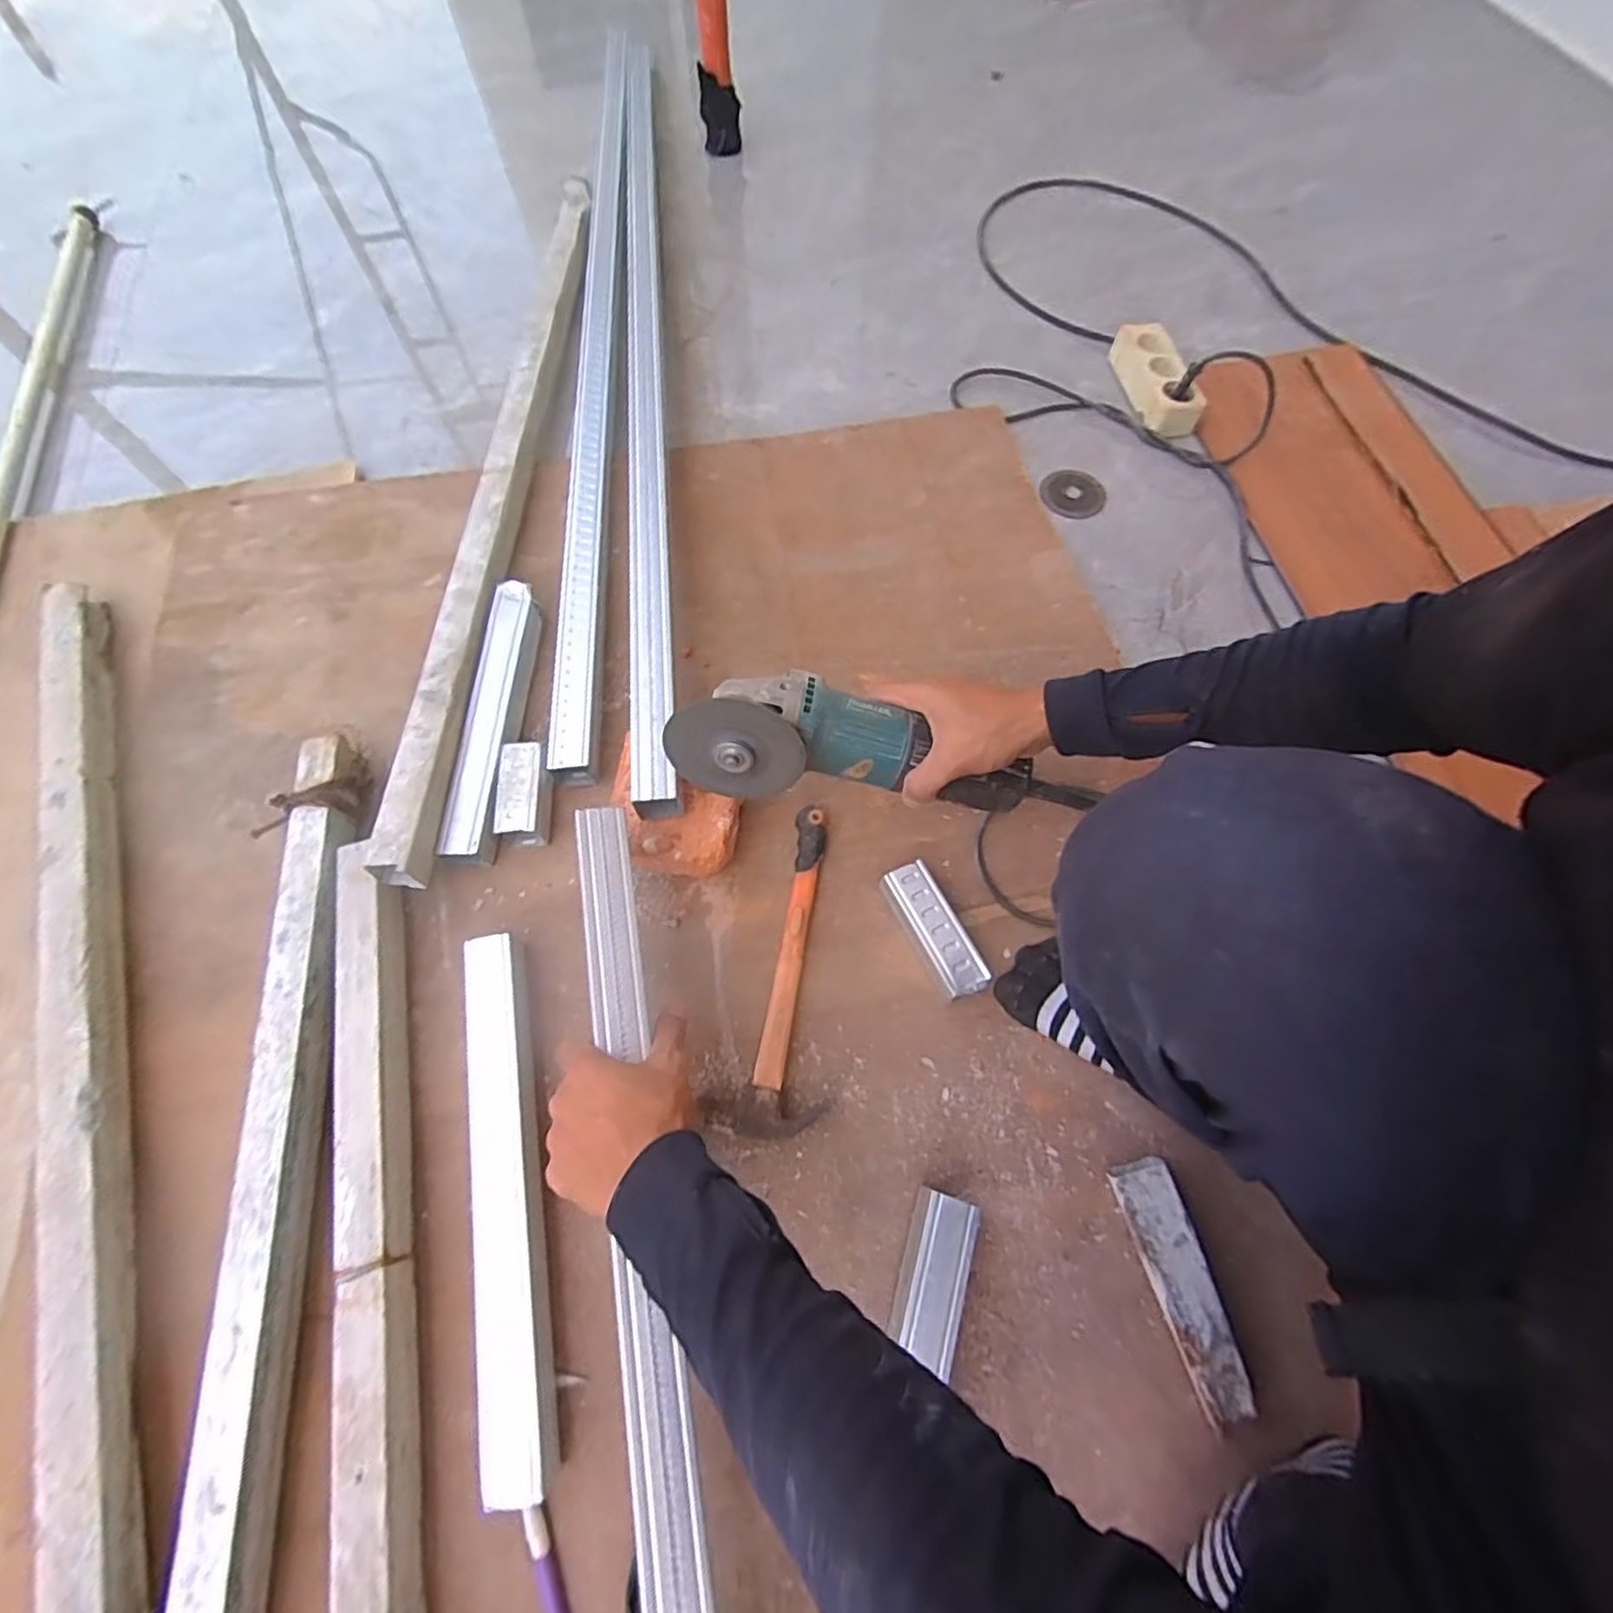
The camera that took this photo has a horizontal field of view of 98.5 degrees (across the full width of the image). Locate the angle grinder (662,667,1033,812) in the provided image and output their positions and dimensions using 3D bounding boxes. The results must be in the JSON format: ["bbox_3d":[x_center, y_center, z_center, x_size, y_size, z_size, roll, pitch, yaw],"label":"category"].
[{"bbox_3d":[0.033,-0.051,0.521,0.259,0.075,0.078,8,64,-9],"label":"angle grinder"}]

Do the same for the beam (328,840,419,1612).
[{"bbox_3d":[-0.267,0.353,0.439,0.052,0.045,0.705,-13,65,-6],"label":"beam"}]

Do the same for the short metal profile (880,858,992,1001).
[{"bbox_3d":[0.103,0.102,0.567,0.038,0.040,0.111,-24,67,-11],"label":"short metal profile"}]

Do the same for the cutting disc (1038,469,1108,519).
[{"bbox_3d":[0.308,-0.361,0.803,0.075,0.004,0.073,0,64,0],"label":"cutting disc"}]

